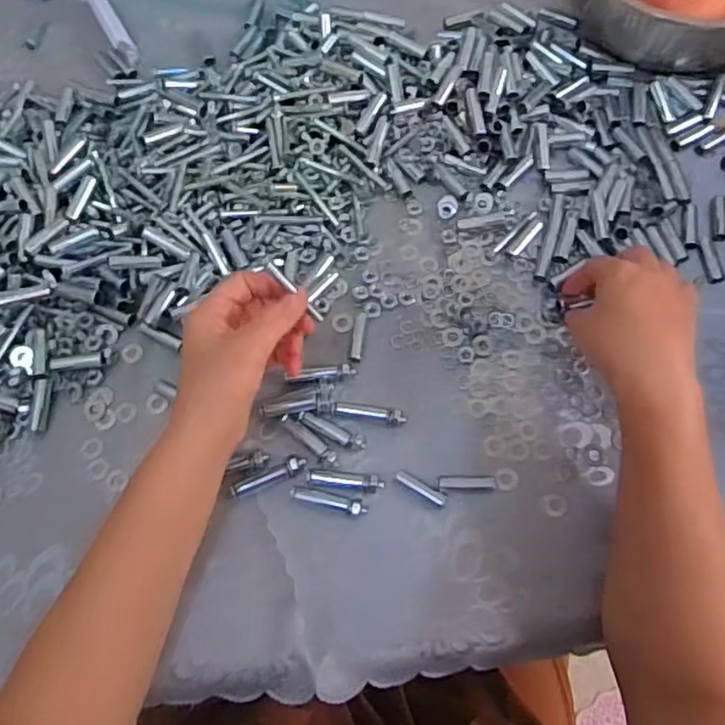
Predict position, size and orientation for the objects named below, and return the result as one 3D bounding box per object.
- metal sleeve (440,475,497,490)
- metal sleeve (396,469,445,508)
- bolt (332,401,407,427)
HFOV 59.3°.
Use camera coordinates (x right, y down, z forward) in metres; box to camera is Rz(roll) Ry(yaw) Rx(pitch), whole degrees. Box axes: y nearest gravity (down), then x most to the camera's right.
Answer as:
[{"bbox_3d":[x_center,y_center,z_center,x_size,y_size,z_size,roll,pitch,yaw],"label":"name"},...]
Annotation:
[{"bbox_3d":[0.074,0.084,0.448,0.040,0.004,0.010,-2,67,1],"label":"metal sleeve"},{"bbox_3d":[0.041,0.088,0.445,0.039,0.004,0.008,30,71,13],"label":"metal sleeve"},{"bbox_3d":[0.005,0.036,0.467,0.054,0.008,0.012,10,68,6],"label":"bolt"}]

